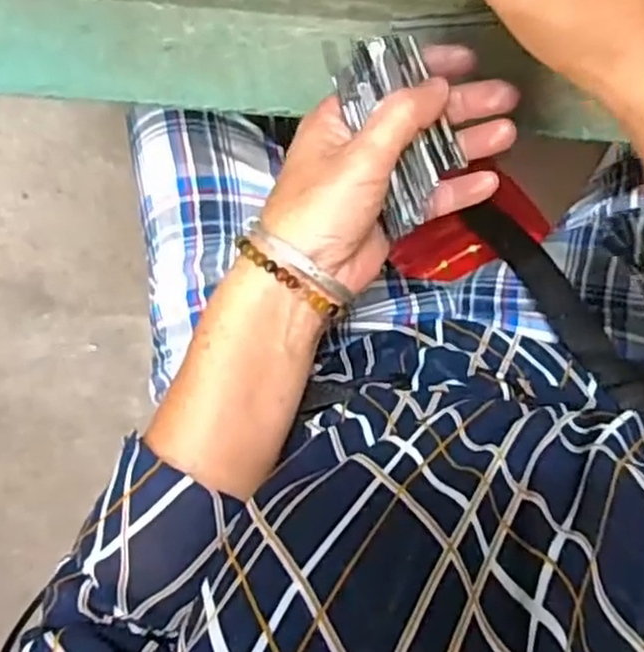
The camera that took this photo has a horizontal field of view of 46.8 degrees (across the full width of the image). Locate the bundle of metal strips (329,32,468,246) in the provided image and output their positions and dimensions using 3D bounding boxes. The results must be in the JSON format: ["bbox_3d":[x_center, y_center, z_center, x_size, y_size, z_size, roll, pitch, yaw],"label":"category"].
[{"bbox_3d":[0.038,-0.090,0.345,0.044,0.008,0.085,-29,108,-17],"label":"bundle of metal strips"}]

